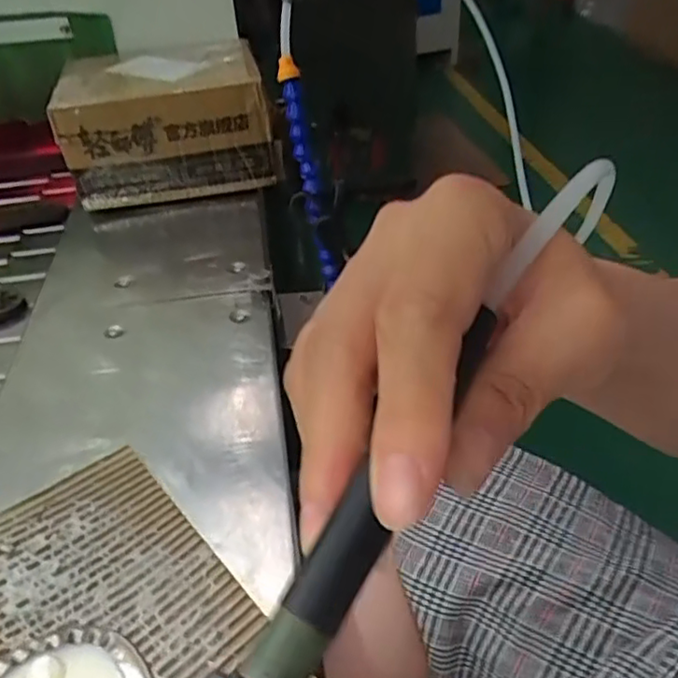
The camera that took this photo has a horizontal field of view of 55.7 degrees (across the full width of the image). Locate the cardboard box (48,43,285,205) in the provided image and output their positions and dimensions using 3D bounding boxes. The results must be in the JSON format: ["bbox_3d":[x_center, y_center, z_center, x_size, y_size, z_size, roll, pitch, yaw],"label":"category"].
[{"bbox_3d":[-0.224,-0.283,0.852,0.245,0.151,0.208,-11,42,-3],"label":"cardboard box"}]

